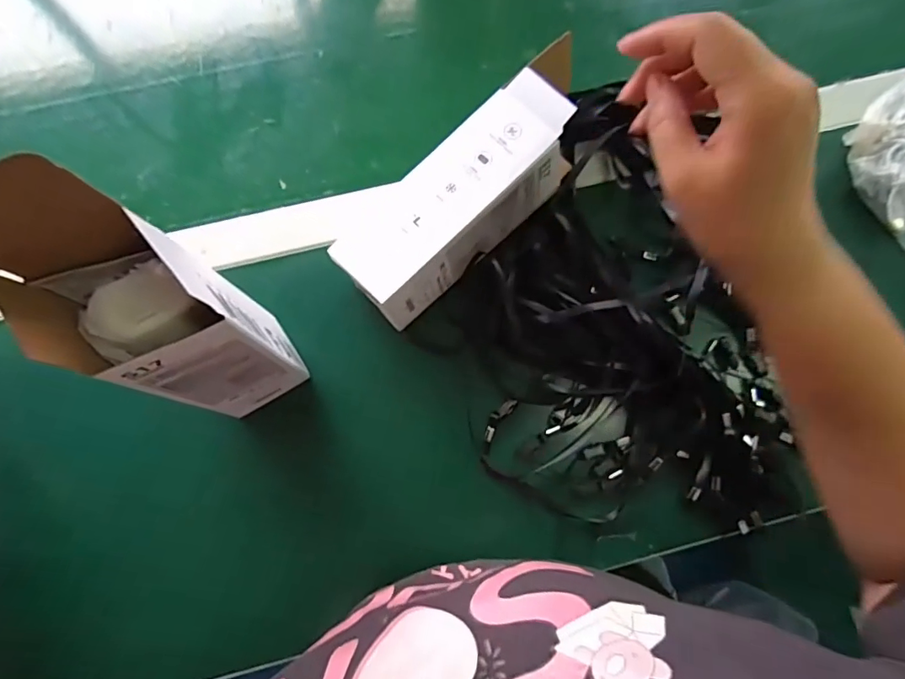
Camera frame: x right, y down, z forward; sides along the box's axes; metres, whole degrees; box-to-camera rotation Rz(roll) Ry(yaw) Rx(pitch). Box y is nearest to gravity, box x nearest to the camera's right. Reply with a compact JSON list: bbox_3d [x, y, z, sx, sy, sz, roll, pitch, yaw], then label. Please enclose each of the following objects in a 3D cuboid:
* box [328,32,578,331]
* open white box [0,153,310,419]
[{"bbox_3d":[0.008,-0.104,0.386,0.077,0.078,0.209,44,81,8],"label":"box"},{"bbox_3d":[-0.148,-0.003,0.279,0.080,0.238,0.061,-26,79,-6],"label":"open white box"}]

